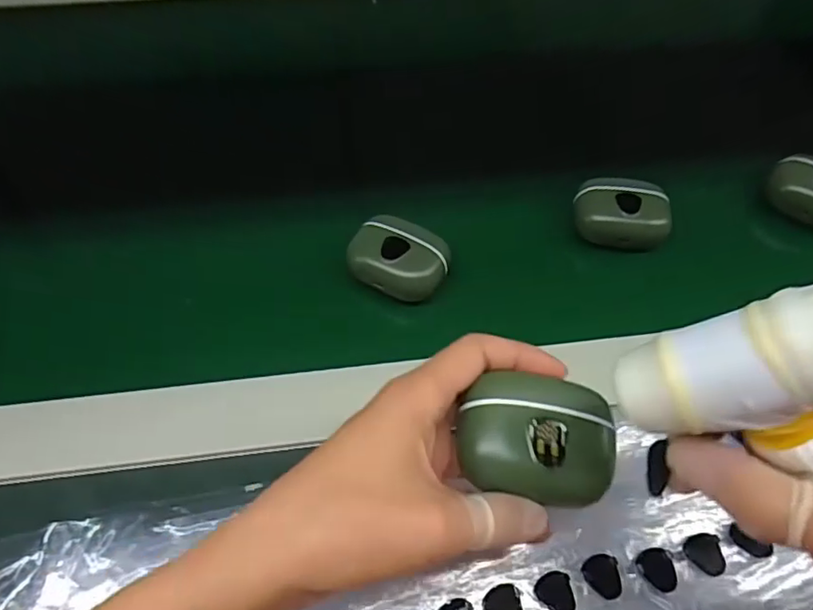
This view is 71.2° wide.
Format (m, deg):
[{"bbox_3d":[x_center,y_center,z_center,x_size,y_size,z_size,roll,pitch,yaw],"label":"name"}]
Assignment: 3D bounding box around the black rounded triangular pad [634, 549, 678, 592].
[{"bbox_3d":[0.112,0.117,0.251,0.015,0.004,0.018,-32,63,-20],"label":"black rounded triangular pad"}]

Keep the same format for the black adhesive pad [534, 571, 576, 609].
[{"bbox_3d":[0.066,0.124,0.246,0.018,0.004,0.016,34,62,20],"label":"black adhesive pad"}]

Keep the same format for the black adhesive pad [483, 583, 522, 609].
[{"bbox_3d":[0.042,0.129,0.242,0.016,0.004,0.017,-1,56,-2],"label":"black adhesive pad"}]

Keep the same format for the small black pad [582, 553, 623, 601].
[{"bbox_3d":[0.087,0.120,0.250,0.016,0.004,0.018,-1,56,-2],"label":"small black pad"}]

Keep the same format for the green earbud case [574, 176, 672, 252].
[{"bbox_3d":[0.138,-0.057,0.368,0.059,0.032,0.039,7,56,4],"label":"green earbud case"}]

